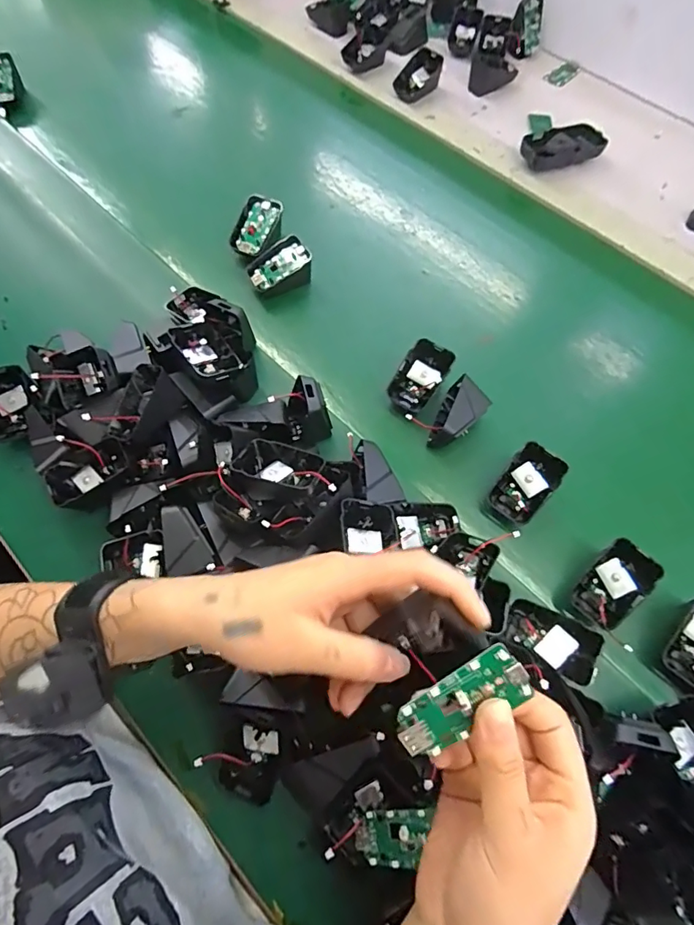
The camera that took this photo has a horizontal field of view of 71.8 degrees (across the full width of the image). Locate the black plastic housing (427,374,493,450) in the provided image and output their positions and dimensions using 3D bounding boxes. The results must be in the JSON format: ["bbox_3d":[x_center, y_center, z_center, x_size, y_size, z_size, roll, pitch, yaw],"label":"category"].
[{"bbox_3d":[0.105,-0.042,0.460,0.042,0.047,0.065,30,69,13],"label":"black plastic housing"}]

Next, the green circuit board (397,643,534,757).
[{"bbox_3d":[0.053,0.111,0.220,0.063,0.006,0.029,-35,96,3],"label":"green circuit board"}]

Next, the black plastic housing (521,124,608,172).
[{"bbox_3d":[0.278,-0.410,0.627,0.110,0.034,0.058,-22,67,-10],"label":"black plastic housing"}]

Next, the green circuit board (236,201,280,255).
[{"bbox_3d":[-0.104,-0.268,0.547,0.030,0.012,0.061,28,90,12],"label":"green circuit board"}]

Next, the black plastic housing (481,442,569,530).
[{"bbox_3d":[0.157,0.023,0.426,0.042,0.034,0.066,37,71,15],"label":"black plastic housing"}]

